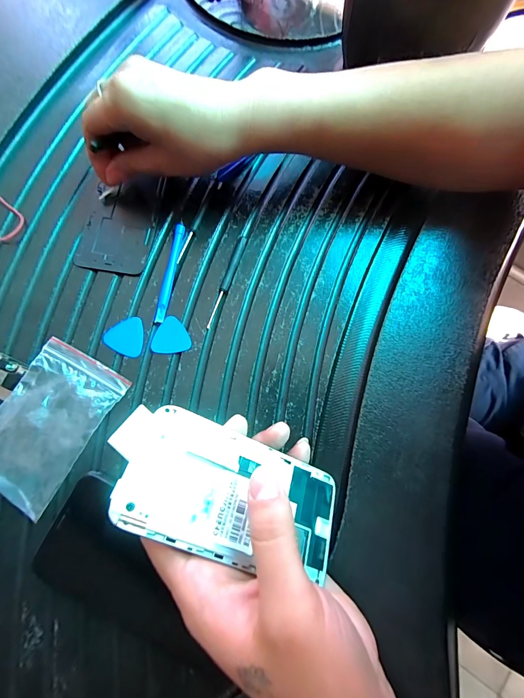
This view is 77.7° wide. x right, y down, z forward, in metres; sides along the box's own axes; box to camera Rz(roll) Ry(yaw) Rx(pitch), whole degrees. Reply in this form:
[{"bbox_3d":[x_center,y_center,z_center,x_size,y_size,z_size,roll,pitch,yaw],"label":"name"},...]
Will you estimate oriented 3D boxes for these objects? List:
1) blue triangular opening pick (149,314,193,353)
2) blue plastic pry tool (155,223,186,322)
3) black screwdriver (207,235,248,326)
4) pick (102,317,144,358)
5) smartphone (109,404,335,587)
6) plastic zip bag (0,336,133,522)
[{"bbox_3d":[-0.069,-0.009,0.253,0.029,0.004,0.030,21,76,0],"label":"blue triangular opening pick"},{"bbox_3d":[-0.074,-0.062,0.261,0.008,0.006,0.083,9,78,2],"label":"blue plastic pry tool"},{"bbox_3d":[-0.028,-0.054,0.261,0.007,0.004,0.080,18,78,4],"label":"black screwdriver"},{"bbox_3d":[-0.106,-0.011,0.252,0.030,0.004,0.030,16,78,3],"label":"pick"},{"bbox_3d":[-0.017,0.075,0.173,0.125,0.007,0.059,26,55,-14],"label":"smartphone"},{"bbox_3d":[-0.155,0.051,0.232,0.068,0.016,0.105,30,79,6],"label":"plastic zip bag"}]

